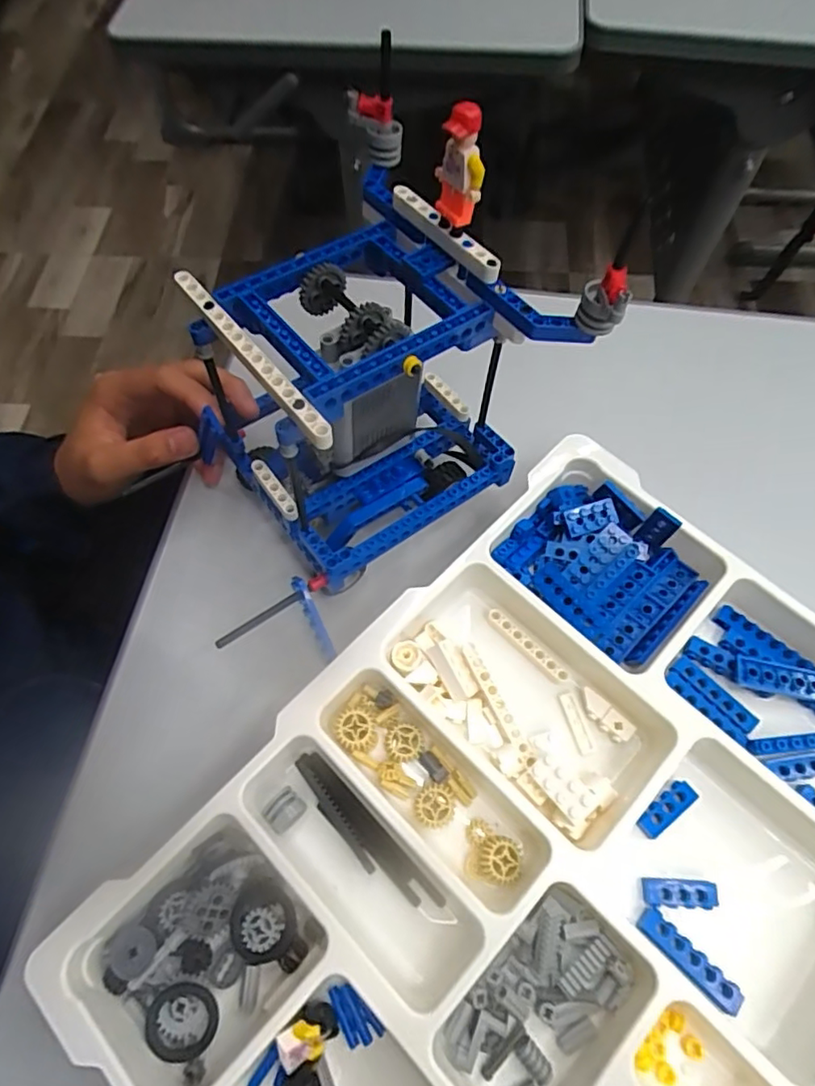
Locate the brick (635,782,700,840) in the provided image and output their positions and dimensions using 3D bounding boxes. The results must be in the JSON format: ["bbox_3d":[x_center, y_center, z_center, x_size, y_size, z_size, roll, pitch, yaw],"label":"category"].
[{"bbox_3d":[0.129,0.133,0.291,0.032,0.006,0.013,-34,73,-14],"label":"brick"}]

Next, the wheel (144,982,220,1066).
[{"bbox_3d":[-0.099,0.209,0.255,0.029,0.006,0.030,0,68,-1],"label":"wheel"}]

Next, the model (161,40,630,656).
[{"bbox_3d":[-0.029,-0.086,0.293,0.167,0.166,0.163,-35,71,-13],"label":"model"}]

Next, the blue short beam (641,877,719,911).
[{"bbox_3d":[0.128,0.165,0.276,0.032,0.008,0.012,3,68,0],"label":"blue short beam"}]

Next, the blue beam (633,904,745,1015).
[{"bbox_3d":[0.125,0.186,0.262,0.047,0.009,0.012,42,73,14],"label":"blue beam"}]

